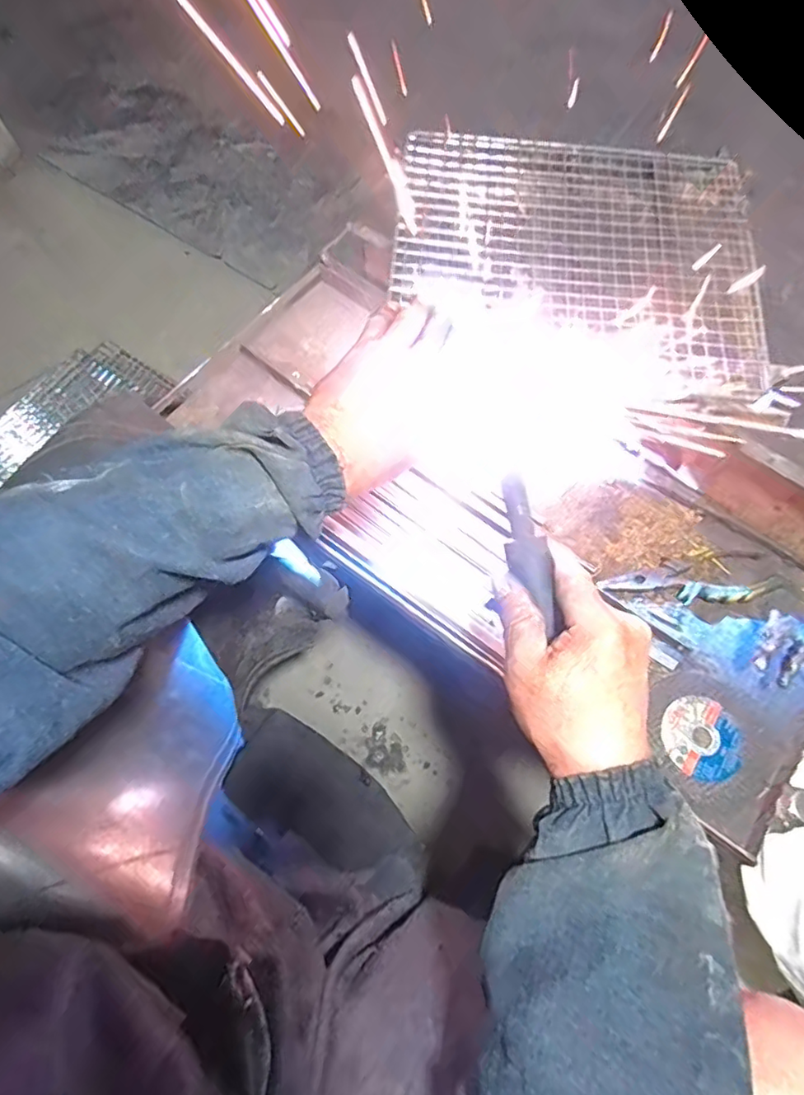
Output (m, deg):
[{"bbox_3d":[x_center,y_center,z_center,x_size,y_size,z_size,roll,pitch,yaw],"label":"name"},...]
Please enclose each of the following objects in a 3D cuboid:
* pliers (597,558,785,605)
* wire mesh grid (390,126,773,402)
[{"bbox_3d":[0.250,0.031,0.490,0.149,0.009,0.031,6,69,4],"label":"pliers"},{"bbox_3d":[0.140,-0.240,0.456,0.283,0.012,0.249,5,70,0],"label":"wire mesh grid"}]

